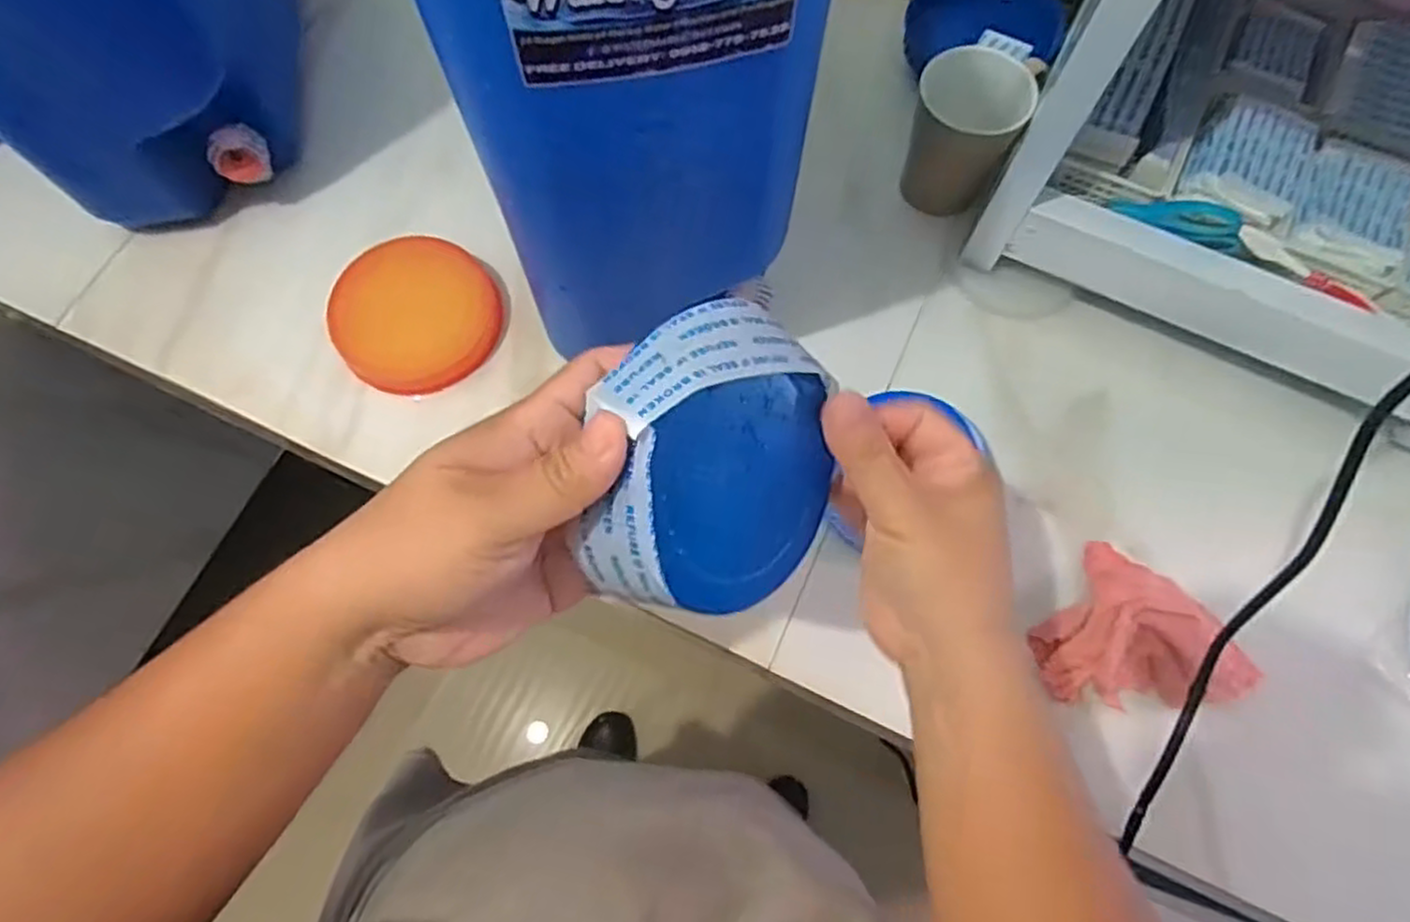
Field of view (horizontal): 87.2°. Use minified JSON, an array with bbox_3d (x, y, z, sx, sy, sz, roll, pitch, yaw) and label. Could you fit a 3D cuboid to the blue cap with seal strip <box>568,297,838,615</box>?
[{"bbox_3d":[0.010,-0.001,0.300,0.035,0.112,0.117,10,97,45],"label":"blue cap with seal strip"}]

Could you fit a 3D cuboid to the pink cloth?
[{"bbox_3d":[0.280,0.104,0.477,0.128,0.044,0.104,-6,72,-3],"label":"pink cloth"}]

